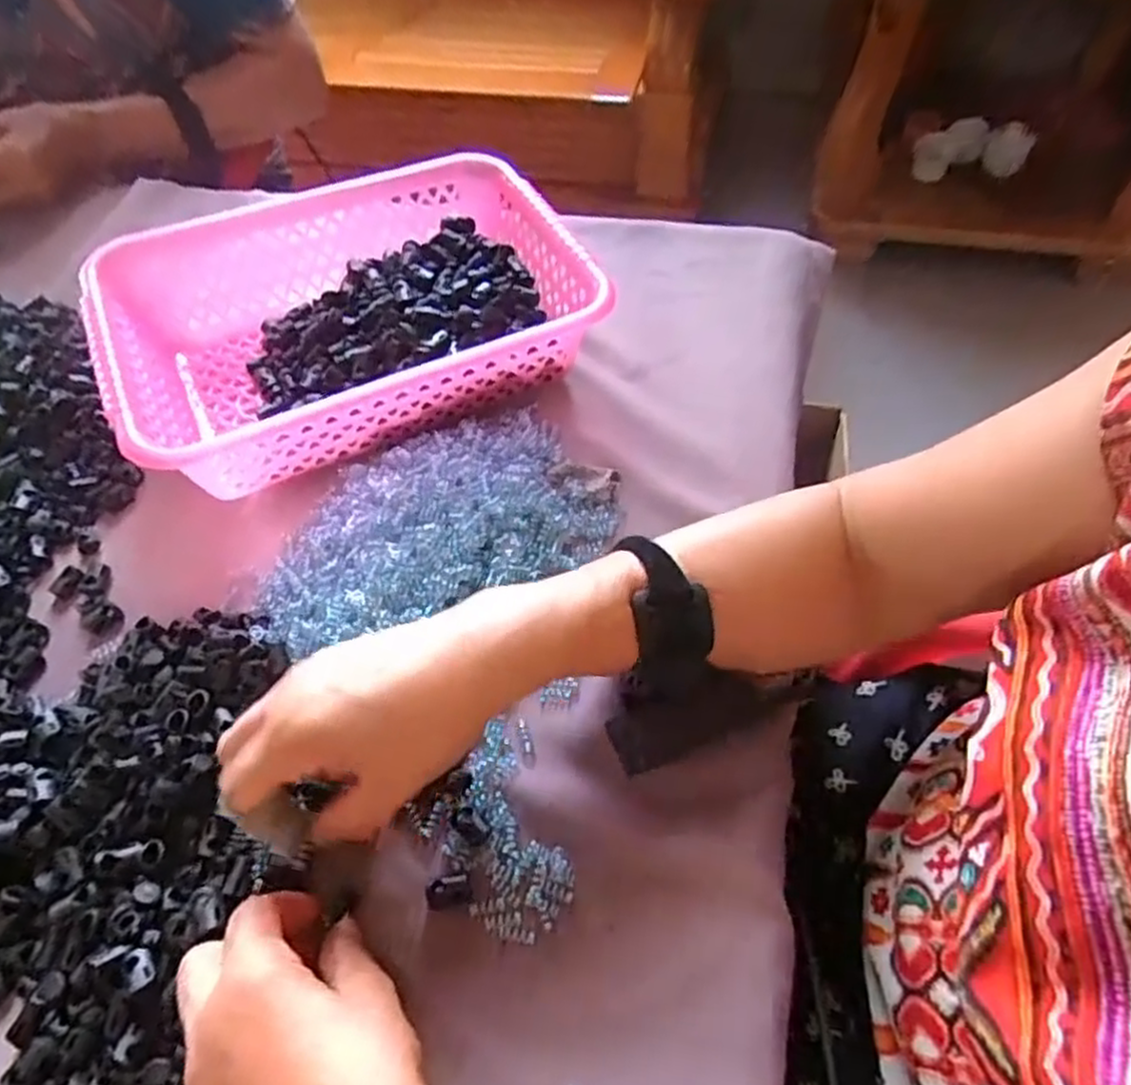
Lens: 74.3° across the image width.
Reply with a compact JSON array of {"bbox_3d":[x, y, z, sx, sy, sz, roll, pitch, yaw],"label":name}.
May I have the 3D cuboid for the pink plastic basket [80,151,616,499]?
[{"bbox_3d":[-0.144,-0.155,0.518,0.302,0.085,0.212,-24,58,-12],"label":"pink plastic basket"}]

